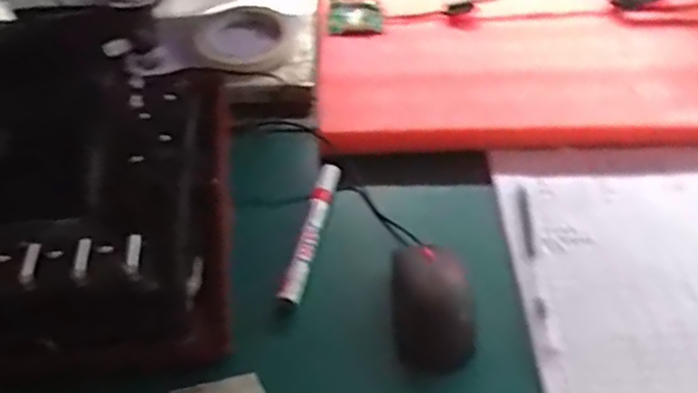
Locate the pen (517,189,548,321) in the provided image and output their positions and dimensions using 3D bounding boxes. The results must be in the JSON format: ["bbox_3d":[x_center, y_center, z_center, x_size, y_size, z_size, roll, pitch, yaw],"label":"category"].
[{"bbox_3d":[0.142,0.039,0.539,0.010,0.004,0.130,2,46,4],"label":"pen"}]

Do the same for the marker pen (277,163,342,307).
[{"bbox_3d":[-0.029,0.026,0.547,0.017,0.015,0.142,8,46,10],"label":"marker pen"}]

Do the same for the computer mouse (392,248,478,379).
[{"bbox_3d":[0.059,0.074,0.492,0.054,0.034,0.095,-4,45,-2],"label":"computer mouse"}]

